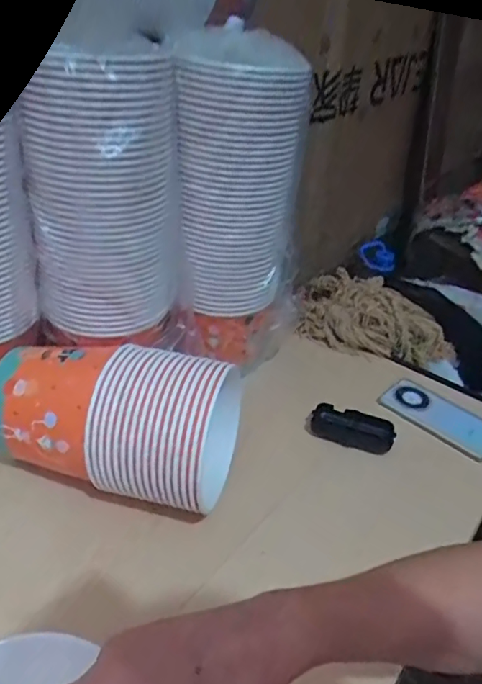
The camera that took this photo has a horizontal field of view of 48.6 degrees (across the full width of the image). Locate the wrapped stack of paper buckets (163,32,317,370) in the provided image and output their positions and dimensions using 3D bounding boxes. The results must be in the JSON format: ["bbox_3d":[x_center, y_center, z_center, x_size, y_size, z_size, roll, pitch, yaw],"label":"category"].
[{"bbox_3d":[-0.003,-0.174,0.699,0.145,0.377,0.160,6,35,3],"label":"wrapped stack of paper buckets"}]

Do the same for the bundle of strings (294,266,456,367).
[{"bbox_3d":[0.245,-0.055,0.964,0.296,0.072,0.188,12,36,11],"label":"bundle of strings"}]

